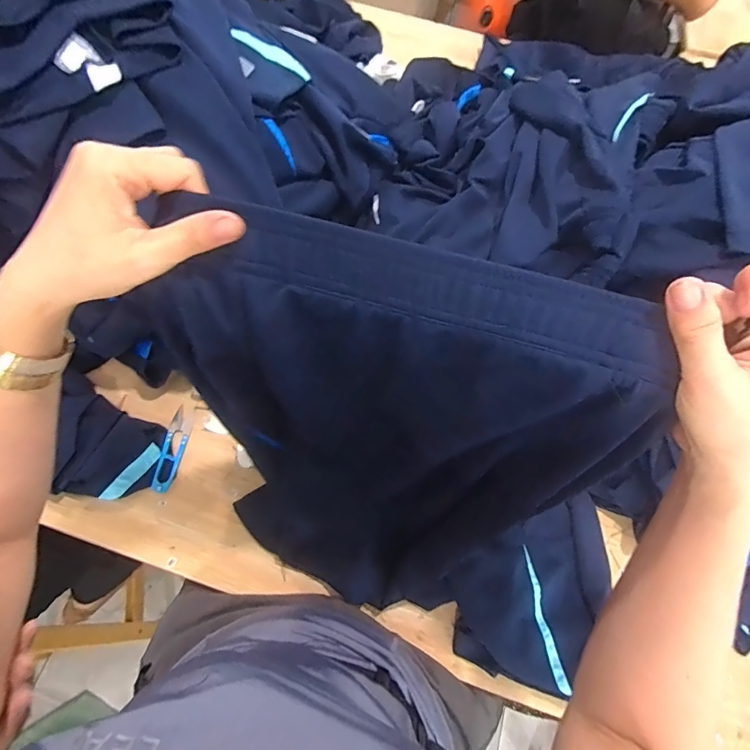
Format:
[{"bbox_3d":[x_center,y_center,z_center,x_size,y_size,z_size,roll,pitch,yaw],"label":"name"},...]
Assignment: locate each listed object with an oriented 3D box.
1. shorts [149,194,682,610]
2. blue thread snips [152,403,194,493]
[{"bbox_3d":[0.004,0.067,0.369,0.319,0.383,0.080,15,43,4],"label":"shorts"},{"bbox_3d":[-0.275,0.101,0.587,0.028,0.008,0.118,14,61,-14],"label":"blue thread snips"}]

